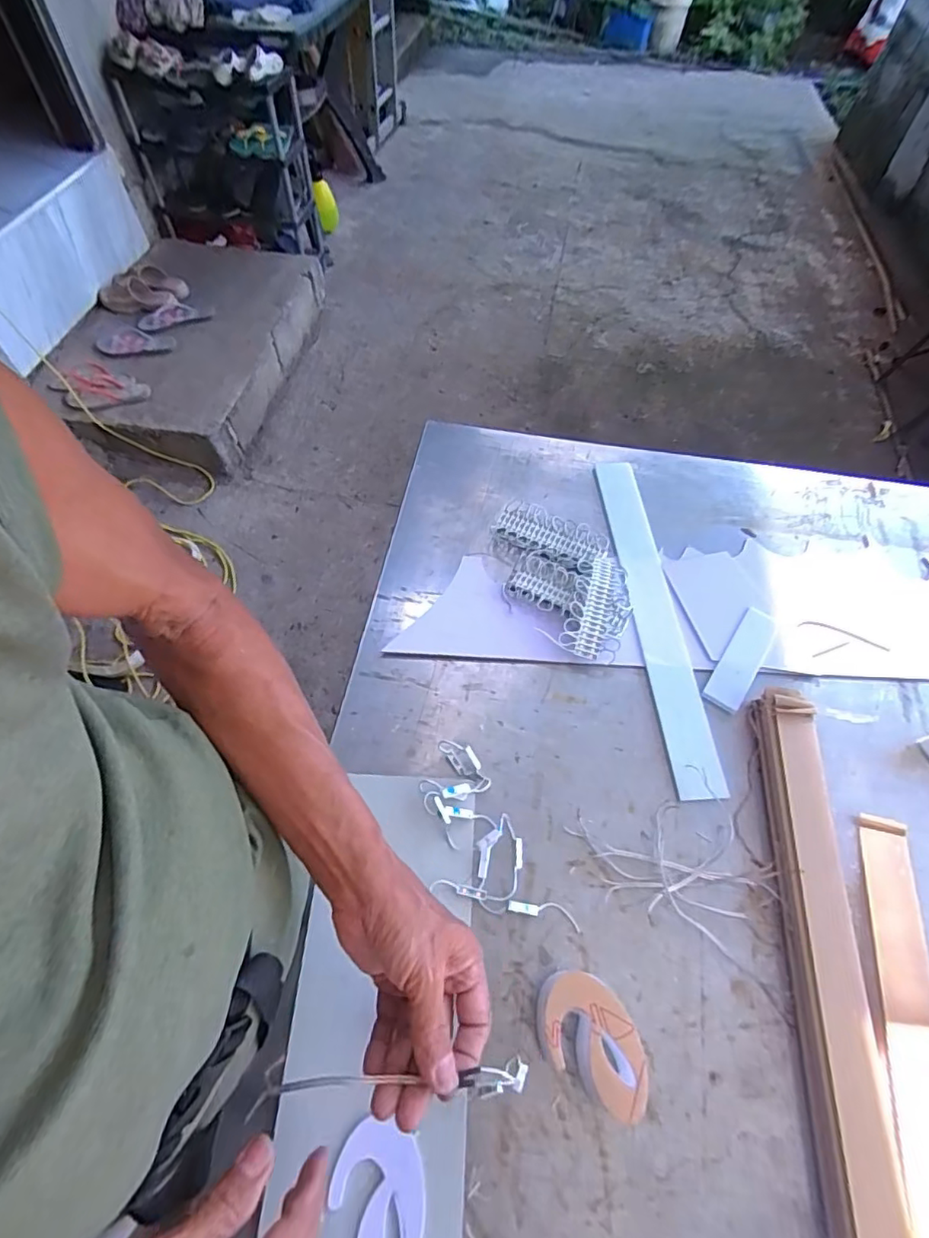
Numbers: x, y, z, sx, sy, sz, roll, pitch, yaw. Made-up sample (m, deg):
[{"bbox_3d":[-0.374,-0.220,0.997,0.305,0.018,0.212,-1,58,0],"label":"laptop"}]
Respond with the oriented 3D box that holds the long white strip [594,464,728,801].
[{"bbox_3d":[0.215,-0.016,0.650,0.055,0.010,0.435,-2,61,-6],"label":"long white strip"}]

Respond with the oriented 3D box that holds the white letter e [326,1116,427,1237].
[{"bbox_3d":[-0.057,0.407,0.388,0.062,0.009,0.087,-18,61,-13],"label":"white letter e"}]

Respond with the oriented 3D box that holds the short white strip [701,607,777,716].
[{"bbox_3d":[0.308,0.043,0.618,0.038,0.005,0.133,32,63,16],"label":"short white strip"}]

